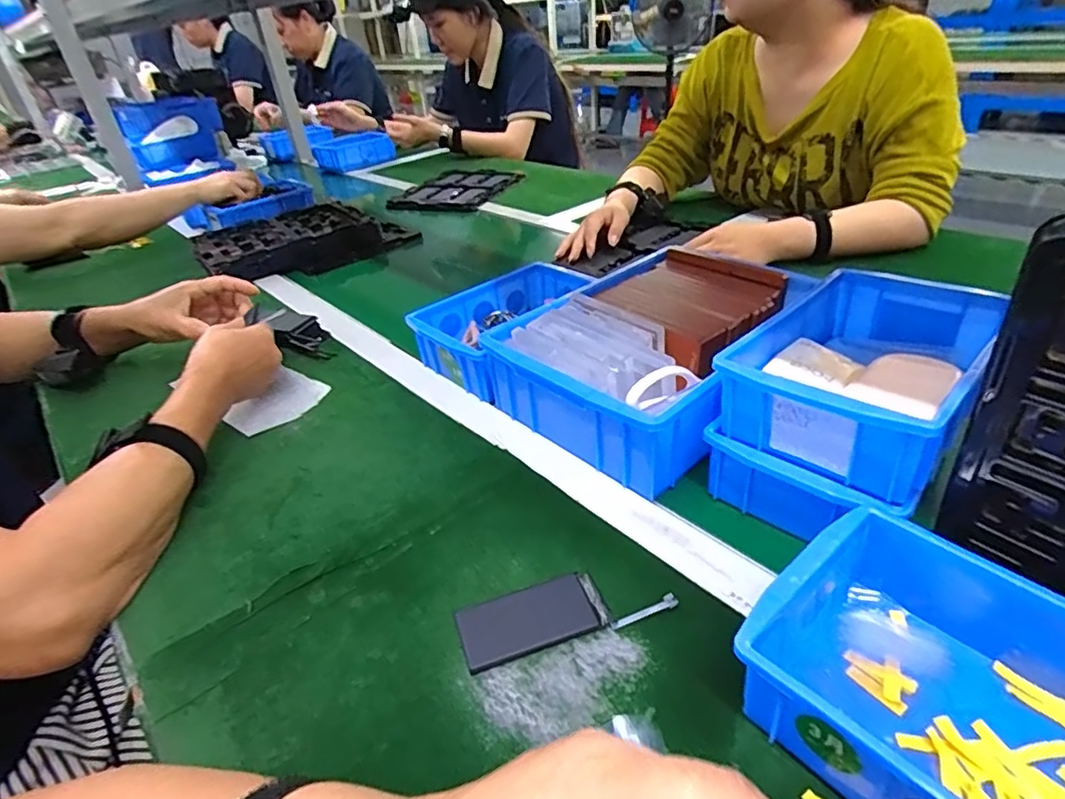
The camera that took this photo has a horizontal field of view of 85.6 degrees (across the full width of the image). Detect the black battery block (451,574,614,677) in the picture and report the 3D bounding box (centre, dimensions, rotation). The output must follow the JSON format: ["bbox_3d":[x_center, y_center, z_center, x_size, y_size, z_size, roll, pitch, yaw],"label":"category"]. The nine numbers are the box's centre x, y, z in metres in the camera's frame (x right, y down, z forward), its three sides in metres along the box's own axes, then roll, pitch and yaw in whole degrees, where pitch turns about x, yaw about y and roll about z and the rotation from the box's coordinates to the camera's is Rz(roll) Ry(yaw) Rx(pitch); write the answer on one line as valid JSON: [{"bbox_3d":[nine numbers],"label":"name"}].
[{"bbox_3d":[0.000,0.138,0.362,0.091,0.005,0.044,-14,34,-13],"label":"black battery block"}]

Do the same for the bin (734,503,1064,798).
[{"bbox_3d":[0.209,0.148,0.256,0.130,0.068,0.196,-27,39,-30],"label":"bin"}]

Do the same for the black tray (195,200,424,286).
[{"bbox_3d":[-0.420,-0.293,1.028,0.327,0.039,0.278,-31,42,-32],"label":"black tray"}]

